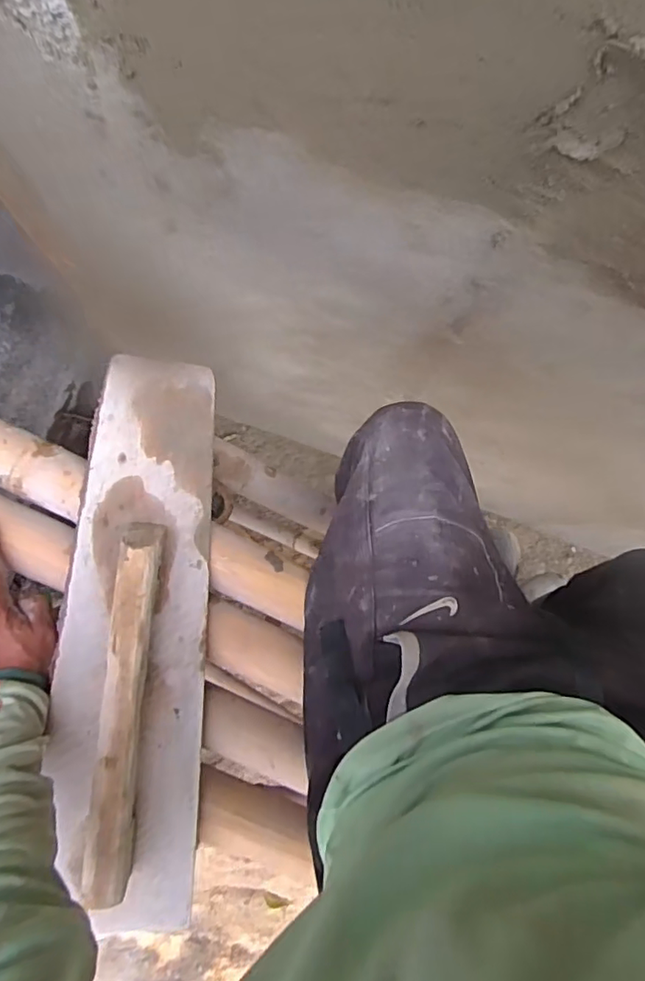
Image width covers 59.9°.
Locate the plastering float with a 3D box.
[{"bbox_3d":[-0.178,0.128,0.523,0.131,0.091,0.527,2,86,-4],"label":"plastering float"}]

